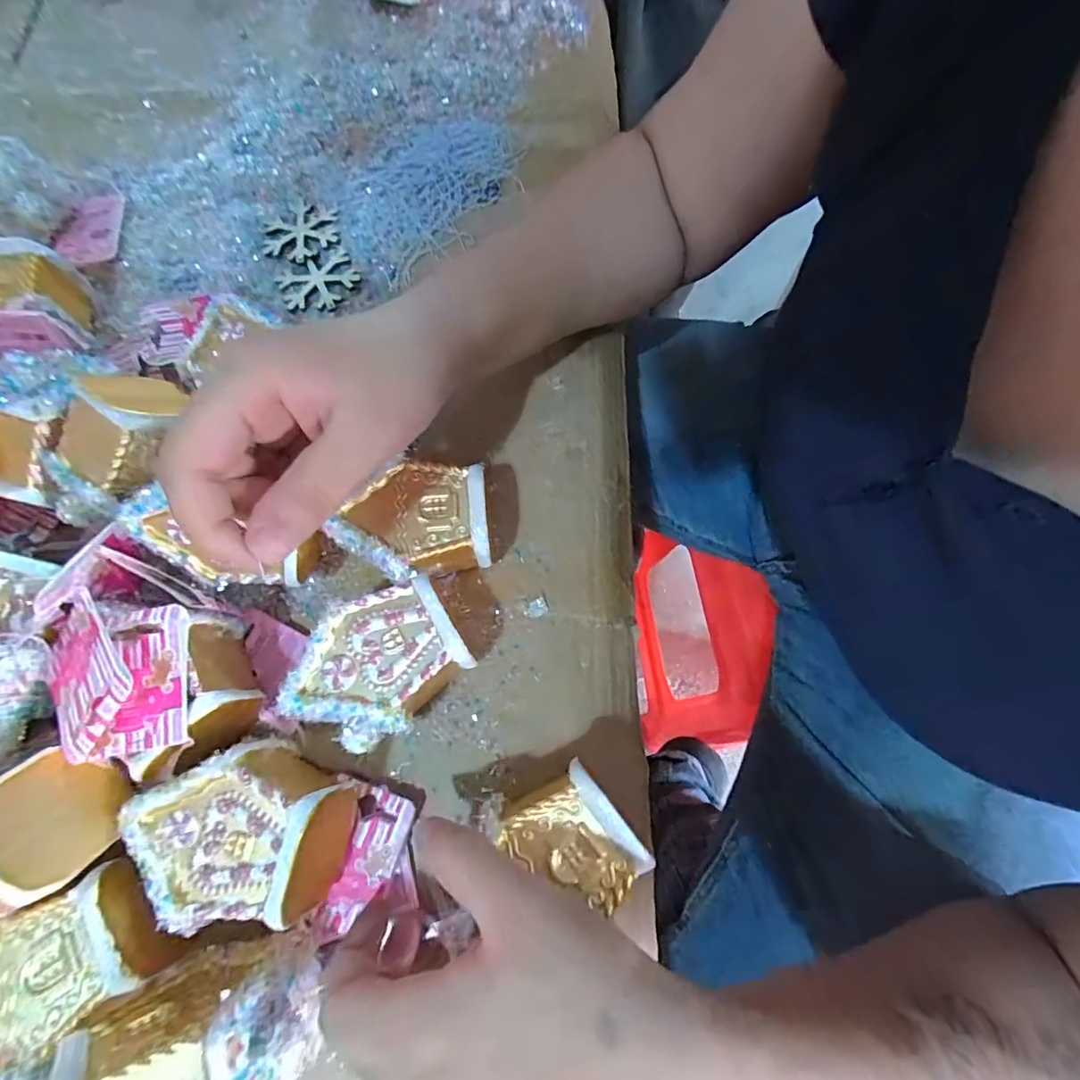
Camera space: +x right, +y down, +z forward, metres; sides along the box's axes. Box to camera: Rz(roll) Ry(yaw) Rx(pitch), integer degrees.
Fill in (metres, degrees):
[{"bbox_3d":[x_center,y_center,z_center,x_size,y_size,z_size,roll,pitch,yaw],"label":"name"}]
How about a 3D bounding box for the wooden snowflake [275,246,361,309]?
[{"bbox_3d":[-0.149,-0.174,0.347,0.049,0.004,0.041,-26,73,-7],"label":"wooden snowflake"}]

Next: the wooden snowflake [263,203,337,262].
[{"bbox_3d":[-0.168,-0.216,0.358,0.052,0.004,0.045,22,73,9],"label":"wooden snowflake"}]

